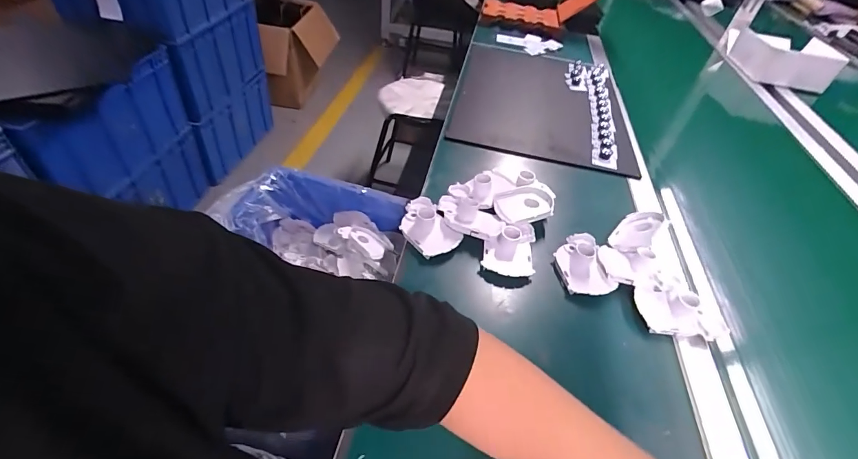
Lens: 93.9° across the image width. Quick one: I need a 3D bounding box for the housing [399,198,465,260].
[{"bbox_3d":[-0.003,-0.009,0.561,0.063,0.031,0.102,-22,52,-28],"label":"housing"}]

